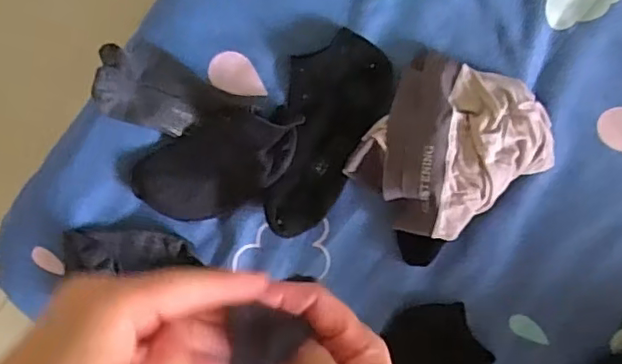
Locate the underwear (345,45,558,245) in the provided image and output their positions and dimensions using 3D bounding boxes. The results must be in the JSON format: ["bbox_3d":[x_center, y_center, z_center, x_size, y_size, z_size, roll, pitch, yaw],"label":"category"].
[{"bbox_3d":[0.136,-0.028,0.566,0.159,0.050,0.169,33,92,5],"label":"underwear"}]

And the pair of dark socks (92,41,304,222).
[{"bbox_3d":[-0.122,-0.038,0.582,0.193,0.045,0.140,25,92,5],"label":"pair of dark socks"}]

